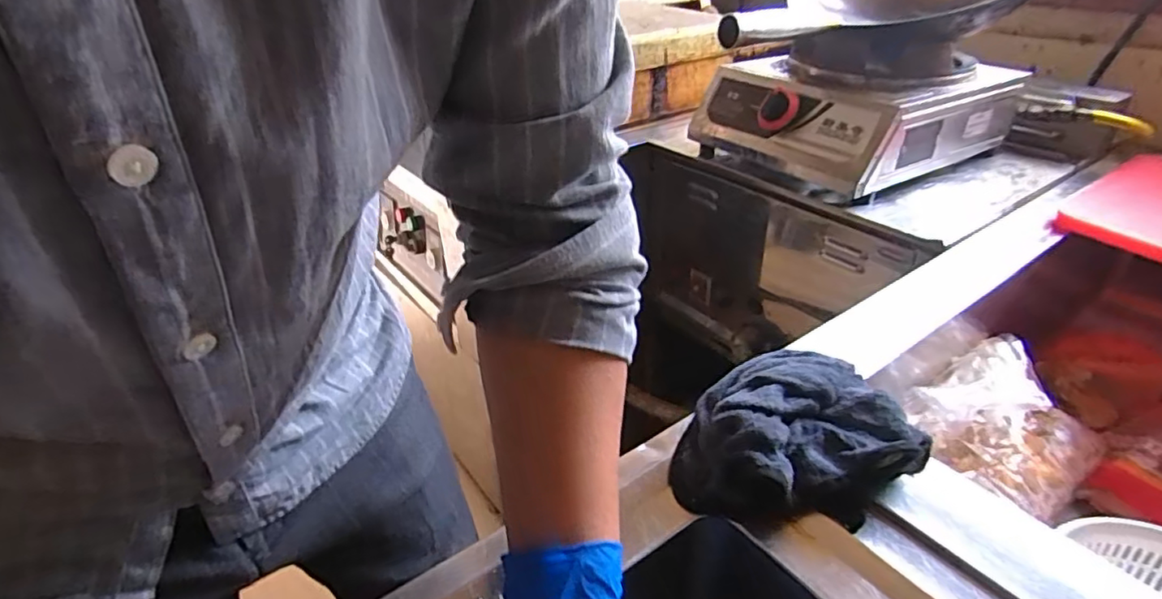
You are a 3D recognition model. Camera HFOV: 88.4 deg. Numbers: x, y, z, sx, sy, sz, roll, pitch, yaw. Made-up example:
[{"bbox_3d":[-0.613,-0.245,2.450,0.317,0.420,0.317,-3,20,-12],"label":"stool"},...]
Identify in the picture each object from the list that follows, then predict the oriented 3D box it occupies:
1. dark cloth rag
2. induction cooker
[{"bbox_3d":[0.143,0.094,0.417,0.162,0.050,0.130,-15,34,-21],"label":"dark cloth rag"},{"bbox_3d":[0.429,-0.292,0.883,0.413,0.134,0.313,-19,36,-26],"label":"induction cooker"}]

